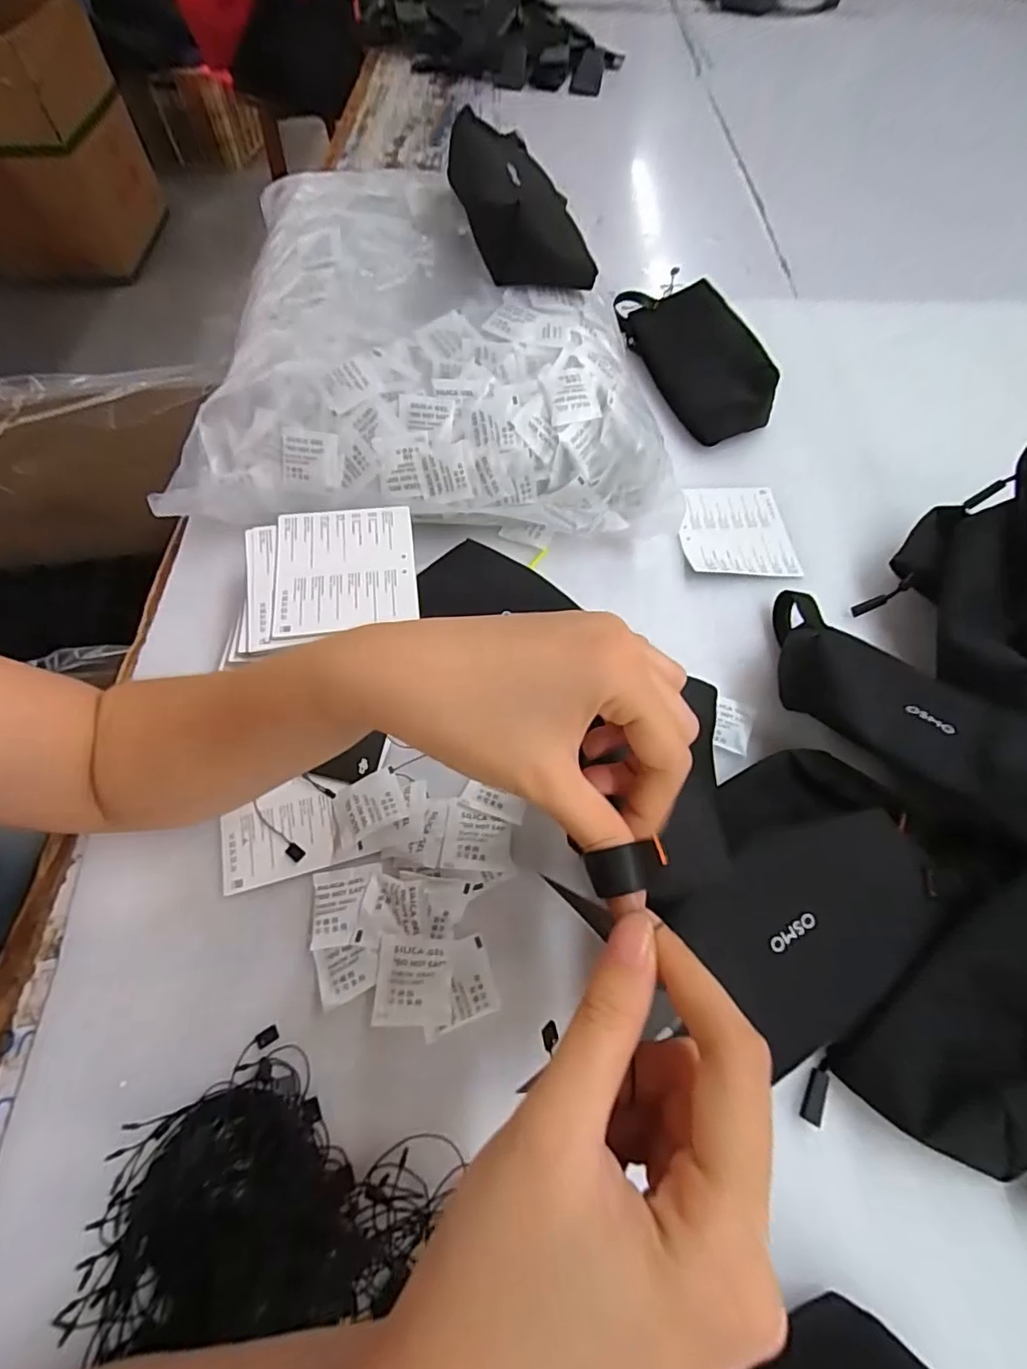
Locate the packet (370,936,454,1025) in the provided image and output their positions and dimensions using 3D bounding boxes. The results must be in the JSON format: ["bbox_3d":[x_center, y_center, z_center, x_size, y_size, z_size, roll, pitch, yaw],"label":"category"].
[{"bbox_3d":[-0.052,0.153,0.292,0.038,0.006,0.040,0,61,-1],"label":"packet"}]

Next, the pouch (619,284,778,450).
[{"bbox_3d":[0.174,-0.314,0.543,0.066,0.062,0.202,-16,62,-10],"label":"pouch"}]

